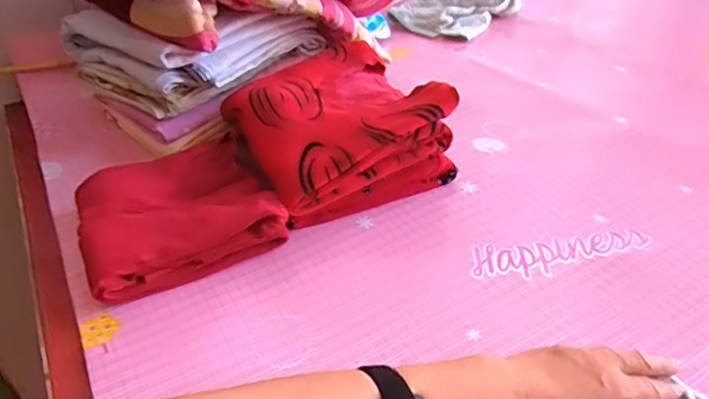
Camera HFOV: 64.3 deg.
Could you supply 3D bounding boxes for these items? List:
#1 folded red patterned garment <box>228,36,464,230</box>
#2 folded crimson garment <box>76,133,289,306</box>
[{"bbox_3d":[-0.032,-0.095,0.725,0.220,0.118,0.255,-18,39,-19],"label":"folded red patterned garment"},{"bbox_3d":[-0.206,0.013,0.648,0.202,0.056,0.202,-18,39,-19],"label":"folded crimson garment"}]

